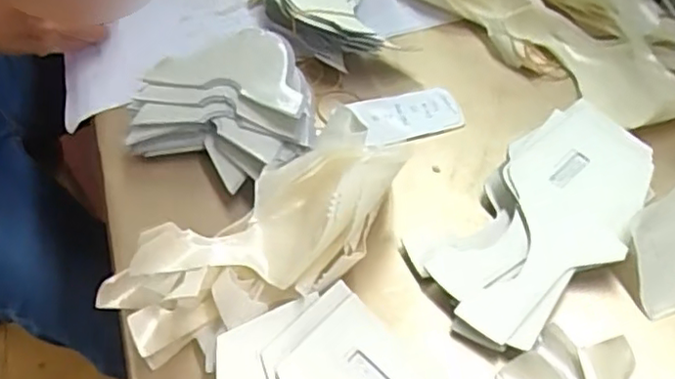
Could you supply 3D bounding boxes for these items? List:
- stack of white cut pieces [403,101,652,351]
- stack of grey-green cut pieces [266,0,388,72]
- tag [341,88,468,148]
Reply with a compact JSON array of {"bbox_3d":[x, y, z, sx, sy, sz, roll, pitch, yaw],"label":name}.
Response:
[{"bbox_3d":[0.141,0.018,0.445,0.096,0.028,0.198,35,61,30],"label":"stack of white cut pieces"},{"bbox_3d":[-0.015,-0.160,0.579,0.095,0.036,0.112,-8,49,-2],"label":"stack of grey-green cut pieces"},{"bbox_3d":[0.057,-0.061,0.534,0.080,0.014,0.054,-14,50,-7],"label":"tag"}]

